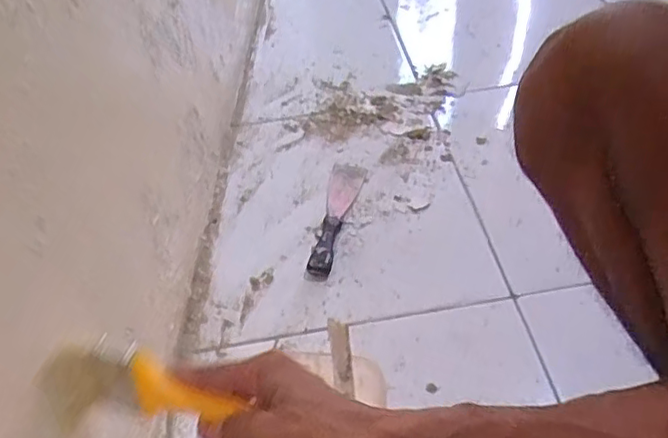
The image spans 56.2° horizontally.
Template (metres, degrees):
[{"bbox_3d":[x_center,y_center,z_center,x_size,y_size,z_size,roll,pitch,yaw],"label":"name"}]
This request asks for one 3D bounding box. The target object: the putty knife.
[{"bbox_3d":[0.005,-0.007,0.829,0.047,0.018,0.212,5,48,9],"label":"putty knife"}]

